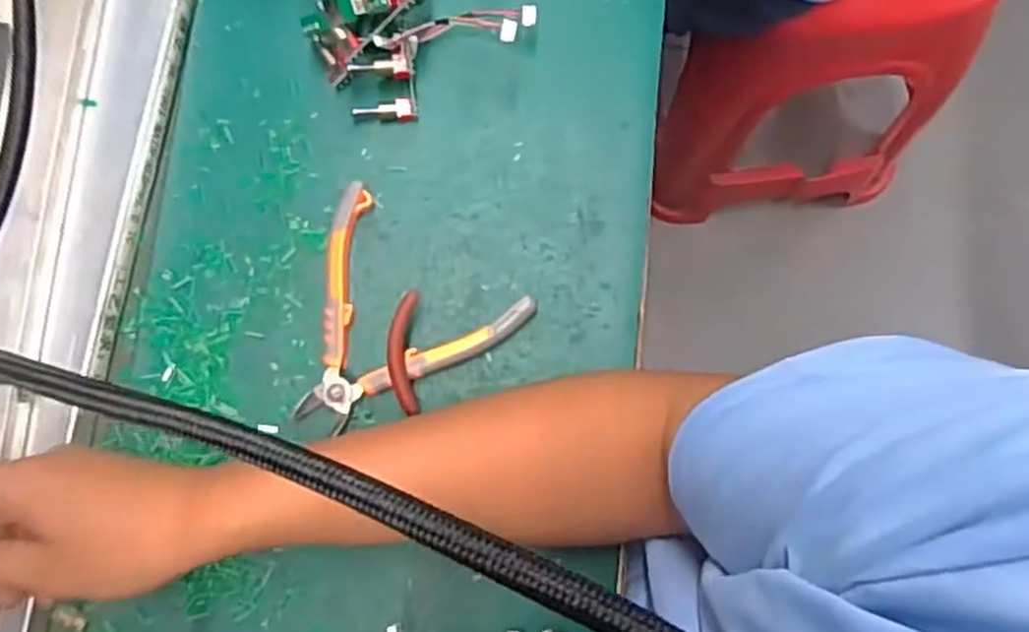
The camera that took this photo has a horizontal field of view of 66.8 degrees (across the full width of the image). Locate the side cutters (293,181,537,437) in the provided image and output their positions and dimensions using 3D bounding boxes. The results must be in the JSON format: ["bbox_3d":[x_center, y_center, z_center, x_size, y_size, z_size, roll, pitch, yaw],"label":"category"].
[{"bbox_3d":[-0.081,0.010,0.475,0.133,0.020,0.134,35,84,7],"label":"side cutters"}]

